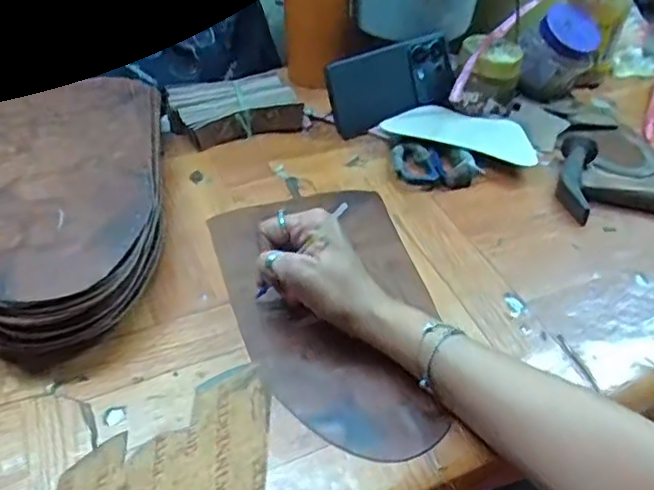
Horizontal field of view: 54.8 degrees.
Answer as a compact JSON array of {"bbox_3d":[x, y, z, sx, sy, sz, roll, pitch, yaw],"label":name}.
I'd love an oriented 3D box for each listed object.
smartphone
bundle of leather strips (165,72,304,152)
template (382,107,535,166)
[{"bbox_3d":[0.074,-0.182,0.696,0.156,0.078,0.011,-25,10,-22],"label":"smartphone"},{"bbox_3d":[-0.101,-0.149,0.694,0.133,0.038,0.087,-13,44,-16],"label":"bundle of leather strips"},{"bbox_3d":[0.144,-0.121,0.661,0.154,0.006,0.066,20,51,18],"label":"template"}]

